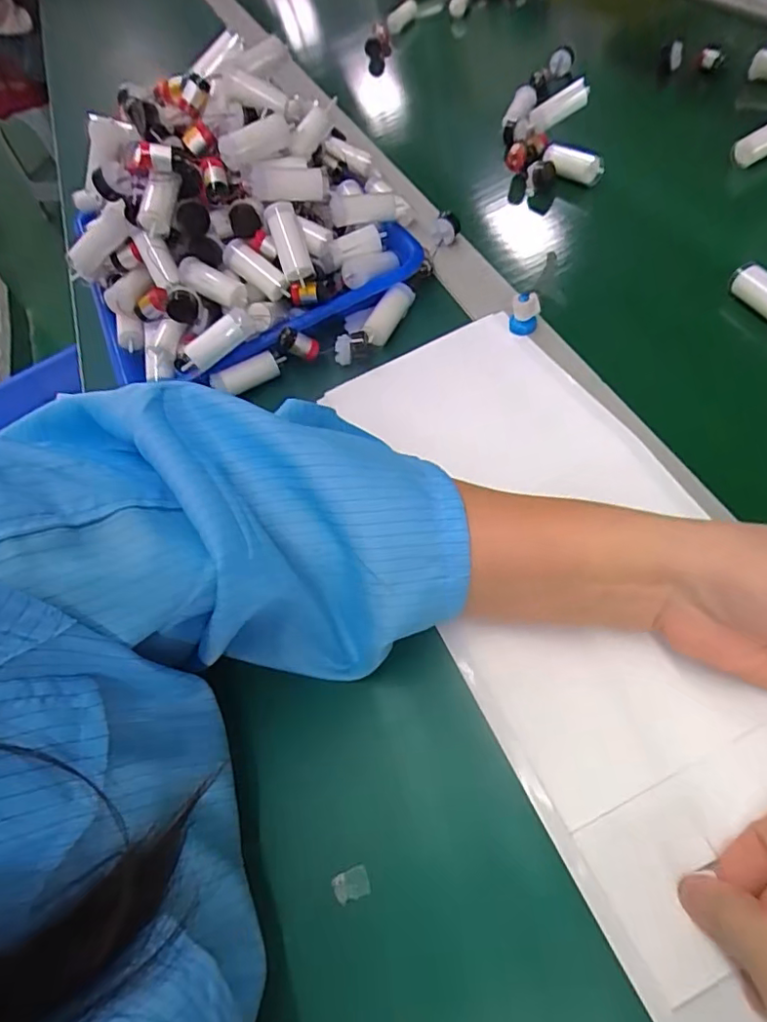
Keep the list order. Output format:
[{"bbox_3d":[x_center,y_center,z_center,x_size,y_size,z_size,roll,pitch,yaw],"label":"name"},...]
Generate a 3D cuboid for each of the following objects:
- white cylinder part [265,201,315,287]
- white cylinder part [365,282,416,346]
[{"bbox_3d":[-0.065,-0.188,0.402,0.021,0.052,0.023,-21,14,-9],"label":"white cylinder part"},{"bbox_3d":[0.005,-0.147,0.423,0.014,0.019,0.057,21,61,17],"label":"white cylinder part"}]

